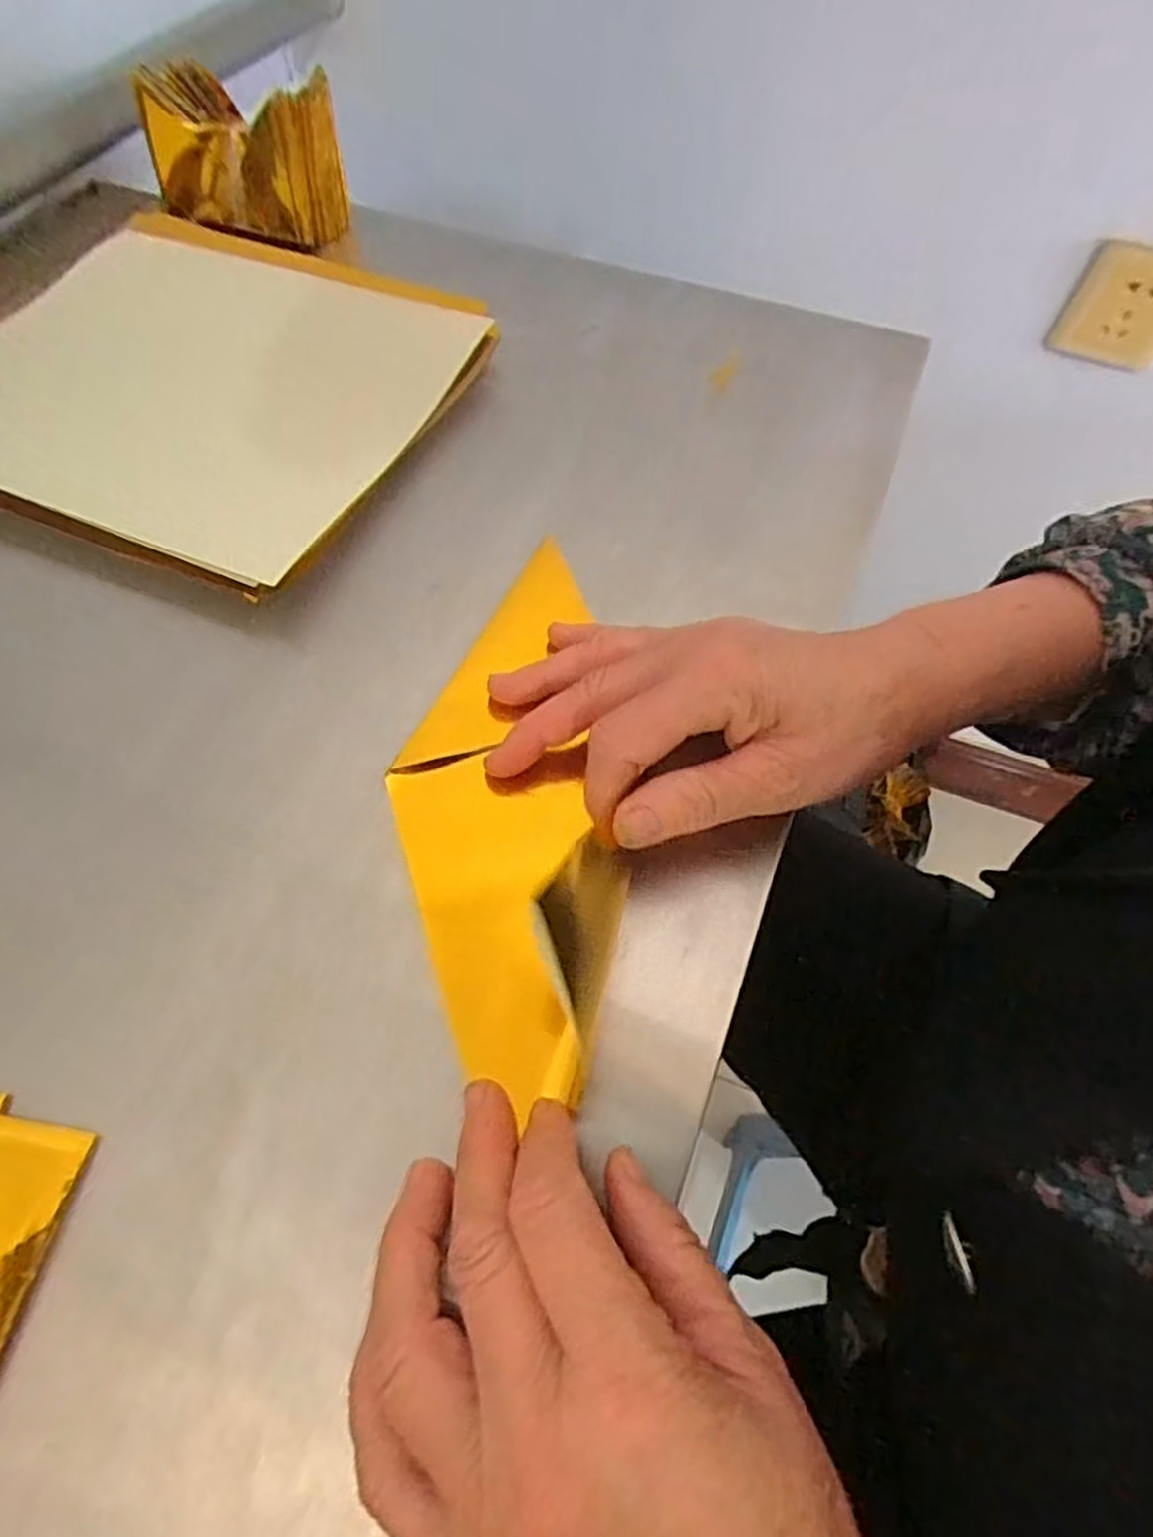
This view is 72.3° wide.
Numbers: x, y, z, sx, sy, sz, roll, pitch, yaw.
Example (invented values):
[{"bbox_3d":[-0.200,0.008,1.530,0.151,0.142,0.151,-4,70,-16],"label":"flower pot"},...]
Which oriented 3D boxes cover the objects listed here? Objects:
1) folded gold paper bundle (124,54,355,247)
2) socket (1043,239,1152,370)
[{"bbox_3d":[-0.201,-0.375,0.486,0.108,0.074,0.060,22,63,9],"label":"folded gold paper bundle"},{"bbox_3d":[0.456,-0.380,0.652,0.093,0.093,0.021,16,62,7],"label":"socket"}]

